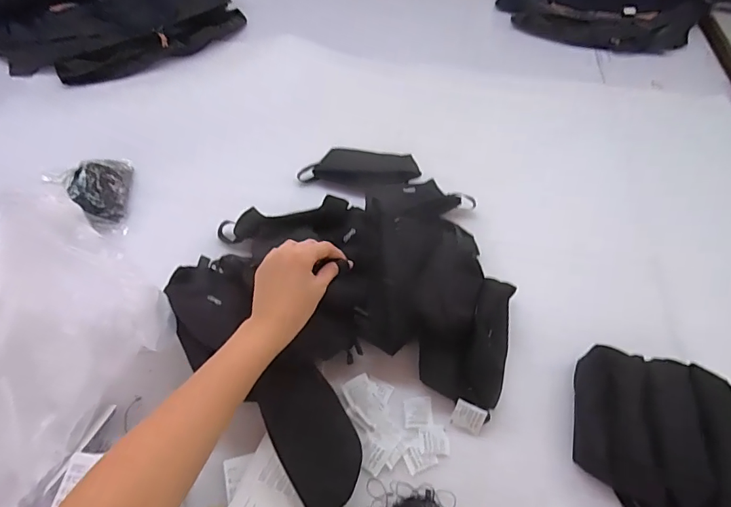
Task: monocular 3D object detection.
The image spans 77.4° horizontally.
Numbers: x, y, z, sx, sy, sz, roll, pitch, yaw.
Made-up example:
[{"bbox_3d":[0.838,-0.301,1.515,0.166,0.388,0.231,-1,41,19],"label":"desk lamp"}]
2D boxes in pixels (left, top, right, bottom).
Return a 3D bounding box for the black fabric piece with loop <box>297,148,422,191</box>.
[{"bbox_3d":[-0.010,-0.163,0.866,0.217,0.017,0.082,7,70,8],"label":"black fabric piece with loop"}]

